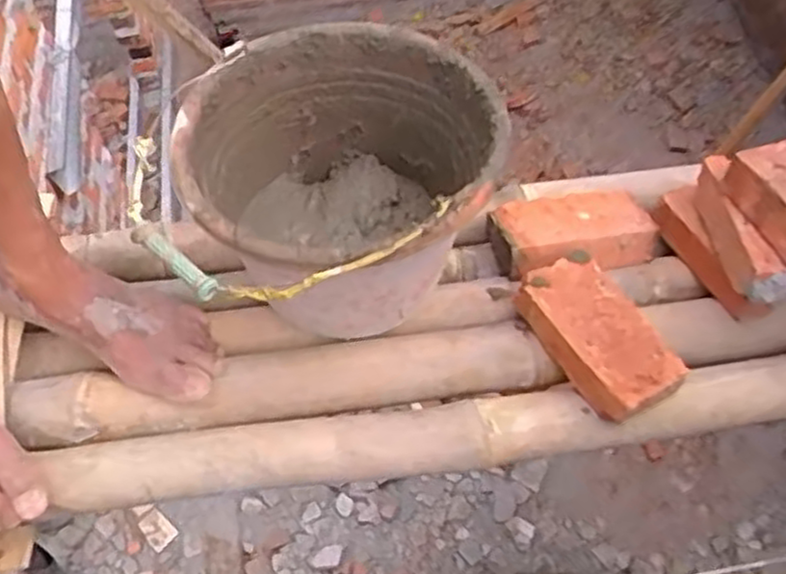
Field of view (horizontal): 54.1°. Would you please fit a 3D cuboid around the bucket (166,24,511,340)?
[{"bbox_3d":[-0.039,-0.092,0.681,0.262,0.174,0.253,-1,60,1],"label":"bucket"}]

